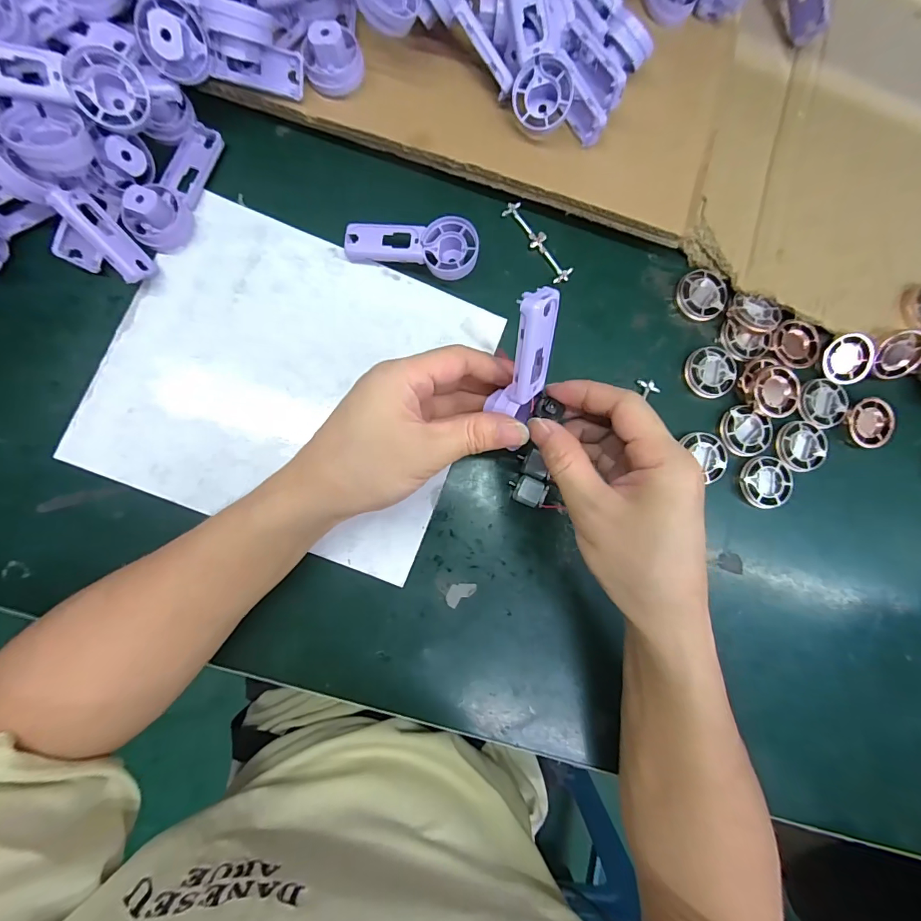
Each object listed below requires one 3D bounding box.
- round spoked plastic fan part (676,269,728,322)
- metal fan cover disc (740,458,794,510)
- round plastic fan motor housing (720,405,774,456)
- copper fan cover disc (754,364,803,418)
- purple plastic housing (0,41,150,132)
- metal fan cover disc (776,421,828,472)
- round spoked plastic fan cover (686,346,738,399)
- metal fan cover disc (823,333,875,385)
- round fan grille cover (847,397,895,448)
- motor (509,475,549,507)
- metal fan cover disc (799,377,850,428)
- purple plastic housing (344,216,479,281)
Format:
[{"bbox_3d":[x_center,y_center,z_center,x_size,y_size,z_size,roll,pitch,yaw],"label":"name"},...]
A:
[{"bbox_3d":[0.191,-0.130,0.339,0.039,0.007,0.038,0,87,-6],"label":"round spoked plastic fan part"},{"bbox_3d":[0.236,0.017,0.328,0.039,0.004,0.038,0,87,-6],"label":"metal fan cover disc"},{"bbox_3d":[0.222,-0.023,0.330,0.040,0.004,0.038,0,87,-6],"label":"round plastic fan motor housing"},{"bbox_3d":[0.242,-0.052,0.325,0.036,0.004,0.038,0,88,-5],"label":"copper fan cover disc"},{"bbox_3d":[-0.238,-0.220,0.249,0.092,0.025,0.039,-14,115,-29],"label":"purple plastic housing"},{"bbox_3d":[0.270,-0.011,0.337,0.042,0.004,0.039,0,87,-6],"label":"metal fan cover disc"},{"bbox_3d":[0.196,-0.069,0.335,0.039,0.008,0.039,0,87,-6],"label":"round spoked plastic fan cover"},{"bbox_3d":[0.308,-0.080,0.338,0.035,0.010,0.037,-9,97,5],"label":"metal fan cover disc"},{"bbox_3d":[0.324,-0.030,0.337,0.033,0.007,0.038,-14,88,-6],"label":"round fan grille cover"},{"bbox_3d":[0.047,0.022,0.308,0.026,0.018,0.019,20,85,-4],"label":"motor"},{"bbox_3d":[0.288,-0.045,0.337,0.039,0.004,0.037,0,87,-6],"label":"metal fan cover disc"},{"bbox_3d":[-0.035,-0.152,0.308,0.092,0.023,0.038,1,87,-5],"label":"purple plastic housing"}]

